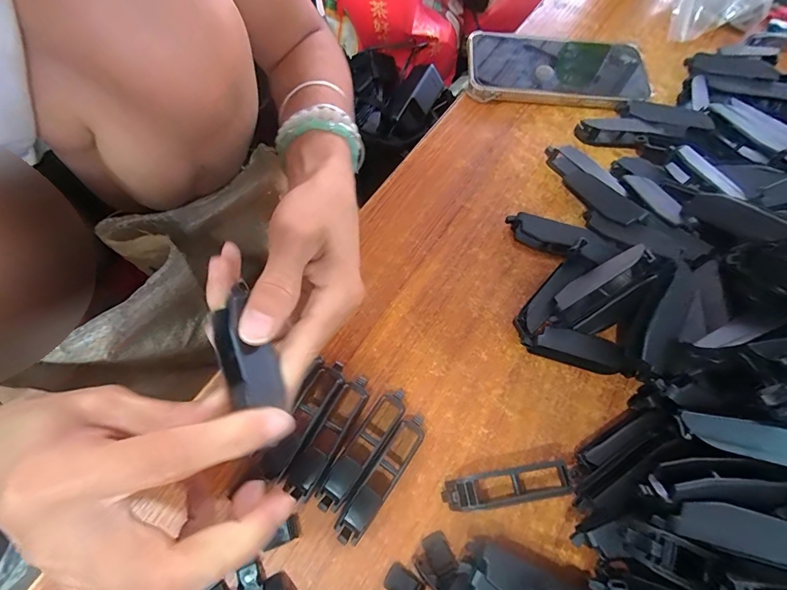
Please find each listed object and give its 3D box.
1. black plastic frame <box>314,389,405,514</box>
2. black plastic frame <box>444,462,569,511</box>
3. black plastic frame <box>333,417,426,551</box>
[{"bbox_3d":[-0.017,0.089,0.224,0.018,0.016,0.076,34,70,11],"label":"black plastic frame"},{"bbox_3d":[0.064,0.111,0.219,0.070,0.018,0.017,-7,68,-6],"label":"black plastic frame"},{"bbox_3d":[-0.006,0.105,0.218,0.017,0.018,0.075,33,70,11],"label":"black plastic frame"}]

